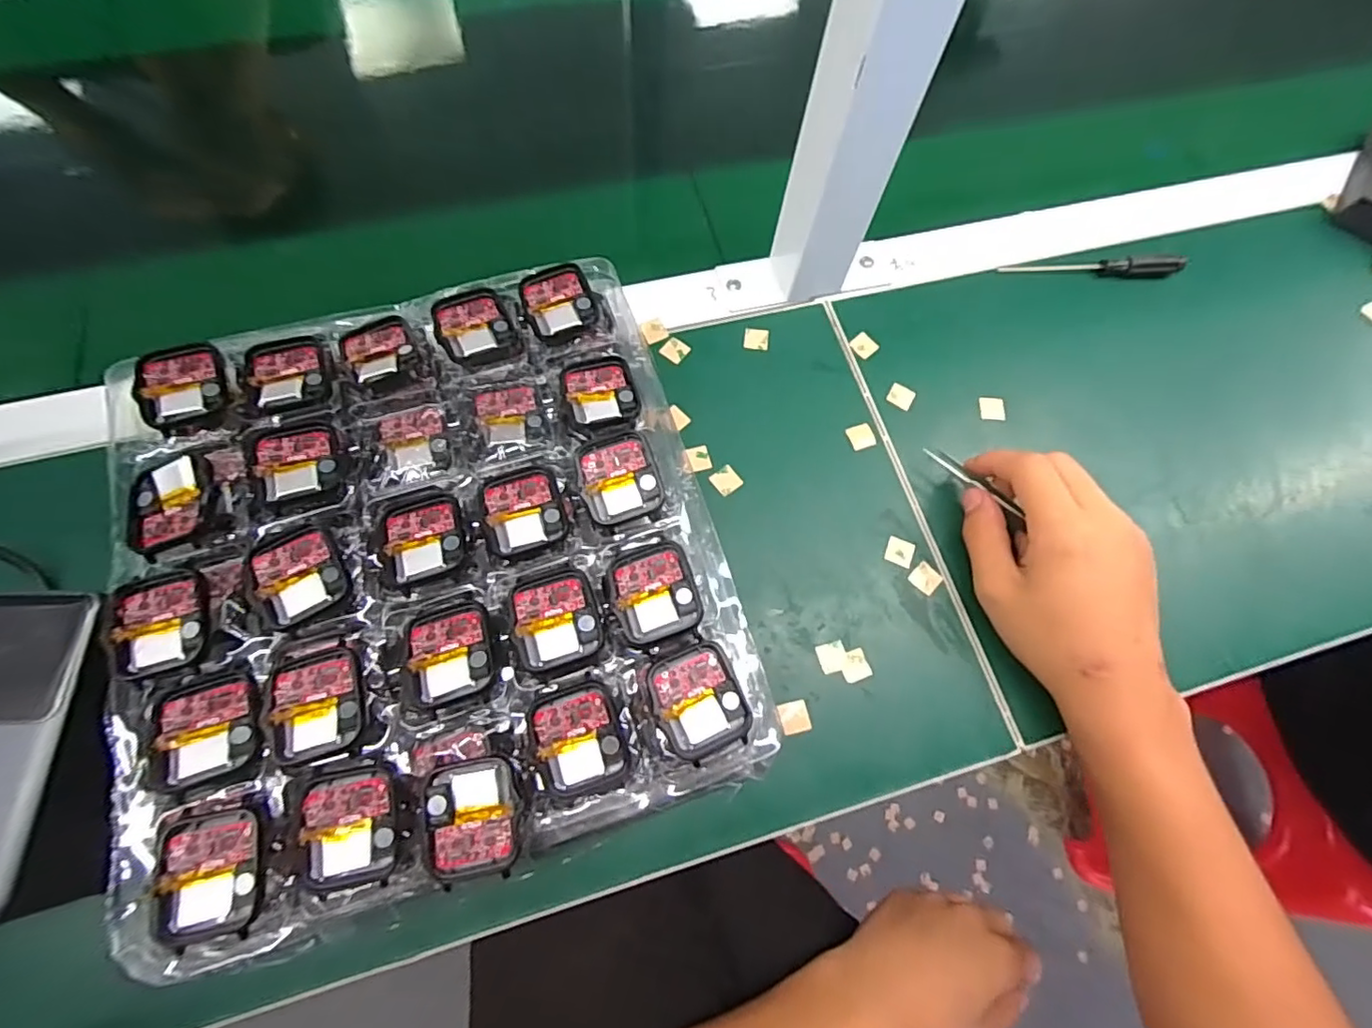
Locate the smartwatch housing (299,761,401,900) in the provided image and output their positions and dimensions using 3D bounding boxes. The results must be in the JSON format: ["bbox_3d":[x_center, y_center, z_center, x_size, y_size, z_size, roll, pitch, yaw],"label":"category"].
[{"bbox_3d":[-0.133,0.125,0.234,0.034,0.013,0.043,-10,71,-7],"label":"smartwatch housing"}]

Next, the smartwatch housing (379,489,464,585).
[{"bbox_3d":[-0.123,0.010,0.273,0.037,0.006,0.043,-15,71,-9],"label":"smartwatch housing"}]

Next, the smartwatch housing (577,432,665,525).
[{"bbox_3d":[-0.033,-0.019,0.287,0.037,0.010,0.043,-17,72,-10],"label":"smartwatch housing"}]

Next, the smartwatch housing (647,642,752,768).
[{"bbox_3d":[0.006,0.080,0.254,0.037,0.006,0.045,-20,72,-10],"label":"smartwatch housing"}]

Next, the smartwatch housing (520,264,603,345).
[{"bbox_3d":[-0.068,-0.115,0.320,0.038,0.010,0.040,-20,72,-10],"label":"smartwatch housing"}]

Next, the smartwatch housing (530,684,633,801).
[{"bbox_3d":[-0.046,0.095,0.250,0.036,0.013,0.042,-17,72,-9],"label":"smartwatch housing"}]

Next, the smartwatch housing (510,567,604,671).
[{"bbox_3d":[-0.058,0.045,0.261,0.037,0.006,0.043,-13,71,-8],"label":"smartwatch housing"}]

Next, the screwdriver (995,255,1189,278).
[{"bbox_3d":[0.292,-0.177,0.421,0.132,0.011,0.013,-3,70,-4],"label":"screwdriver"}]

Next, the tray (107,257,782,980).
[{"bbox_3d":[-0.121,0.018,0.275,0.257,0.025,0.278,-16,71,-8],"label":"tray"}]

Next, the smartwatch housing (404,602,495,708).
[{"bbox_3d":[-0.103,0.060,0.257,0.036,0.007,0.042,-12,71,-8],"label":"smartwatch housing"}]

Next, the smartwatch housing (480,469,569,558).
[{"bbox_3d":[-0.078,-0.002,0.282,0.036,0.006,0.041,-14,71,-8],"label":"smartwatch housing"}]

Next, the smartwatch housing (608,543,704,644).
[{"bbox_3d":[-0.015,0.034,0.268,0.037,0.008,0.044,-18,72,-10],"label":"smartwatch housing"}]

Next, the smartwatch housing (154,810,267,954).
[{"bbox_3d":[-0.182,0.138,0.224,0.034,0.007,0.044,-10,76,-14],"label":"smartwatch housing"}]

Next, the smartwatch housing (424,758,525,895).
[{"bbox_3d":[-0.086,0.123,0.239,0.037,0.012,0.044,-4,70,-5],"label":"smartwatch housing"}]

